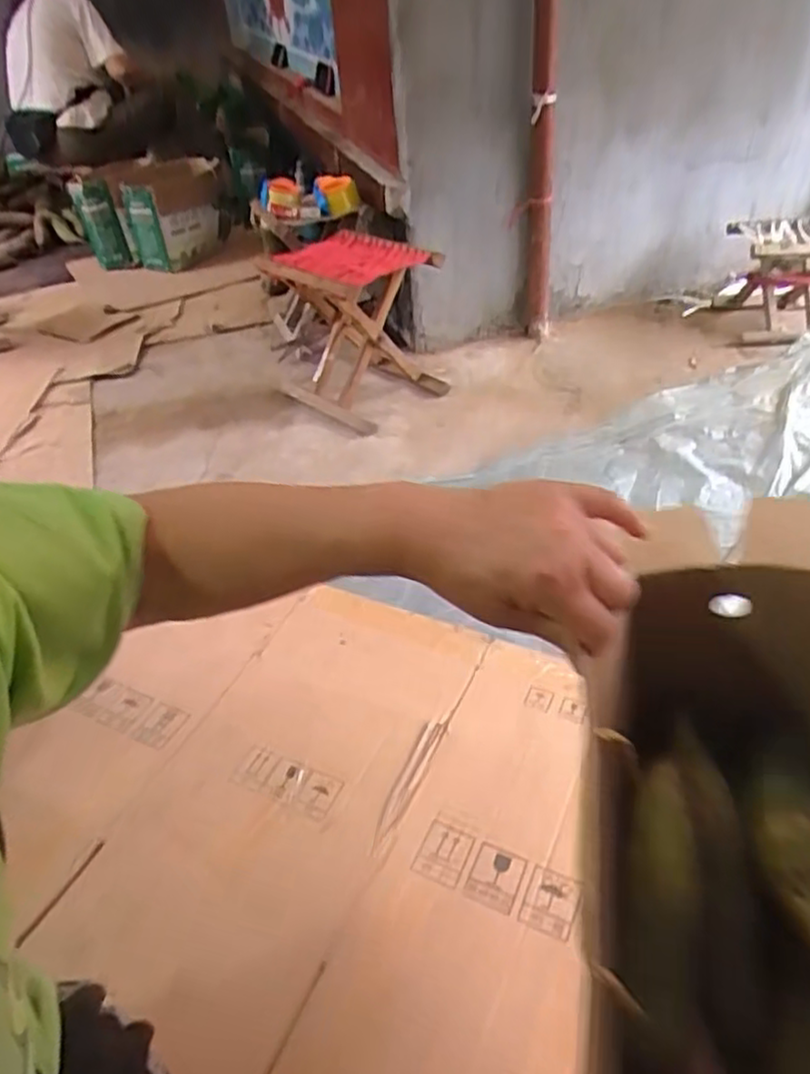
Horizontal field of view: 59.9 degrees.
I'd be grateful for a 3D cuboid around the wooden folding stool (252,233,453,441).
[{"bbox_3d":[-0.111,-0.452,1.549,0.316,0.337,0.273,29,51,33],"label":"wooden folding stool"}]

